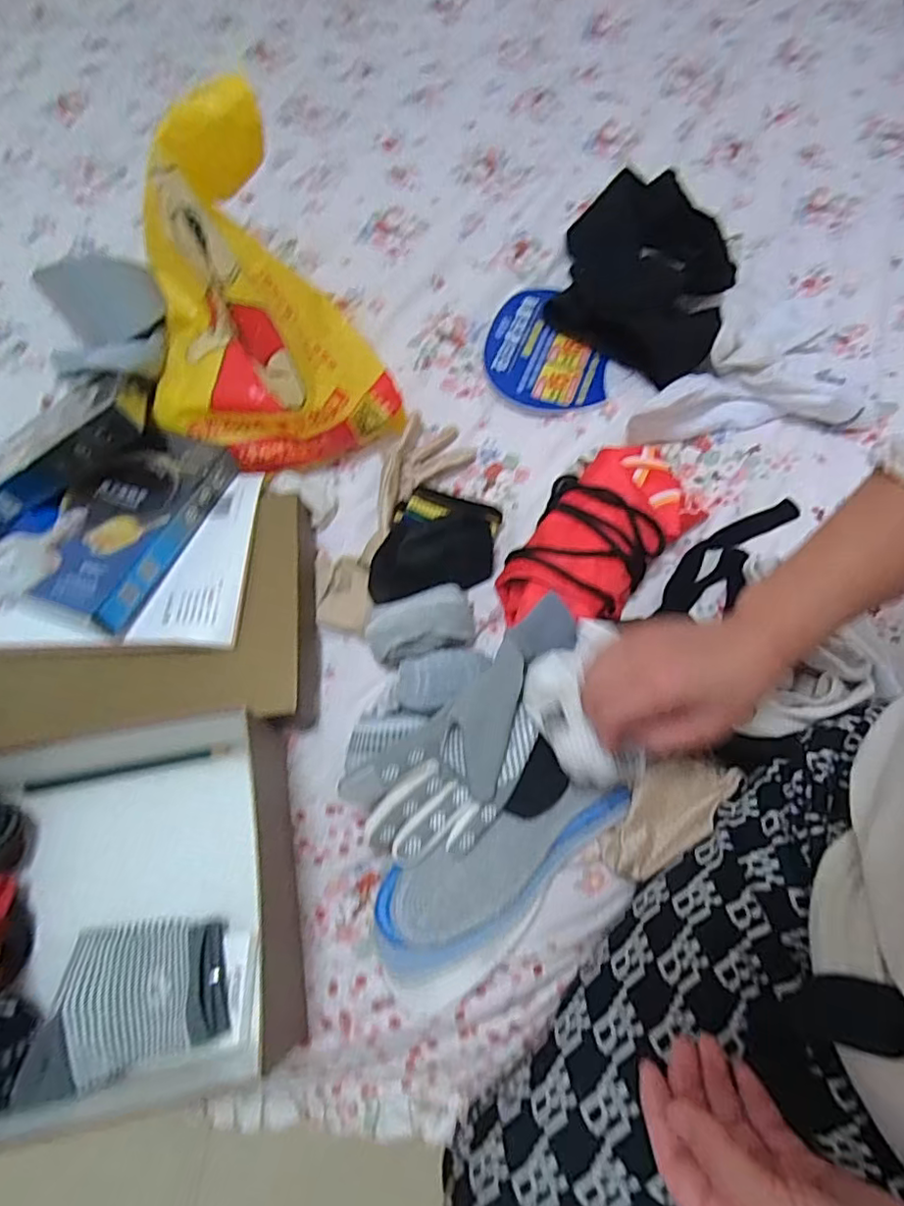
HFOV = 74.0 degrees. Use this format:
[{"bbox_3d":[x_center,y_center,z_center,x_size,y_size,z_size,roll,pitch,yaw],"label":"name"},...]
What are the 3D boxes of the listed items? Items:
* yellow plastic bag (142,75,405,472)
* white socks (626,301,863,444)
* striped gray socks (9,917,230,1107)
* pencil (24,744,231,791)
[{"bbox_3d":[-0.183,-0.246,0.506,0.183,0.229,0.193,-33,69,-12],"label":"yellow plastic bag"},{"bbox_3d":[0.279,-0.247,0.597,0.230,0.043,0.164,-4,66,0],"label":"white socks"},{"bbox_3d":[-0.220,0.271,0.413,0.125,0.022,0.092,-10,66,-3],"label":"striped gray socks"},{"bbox_3d":[-0.264,0.135,0.490,0.163,0.006,0.007,-11,65,-3],"label":"pencil"}]

